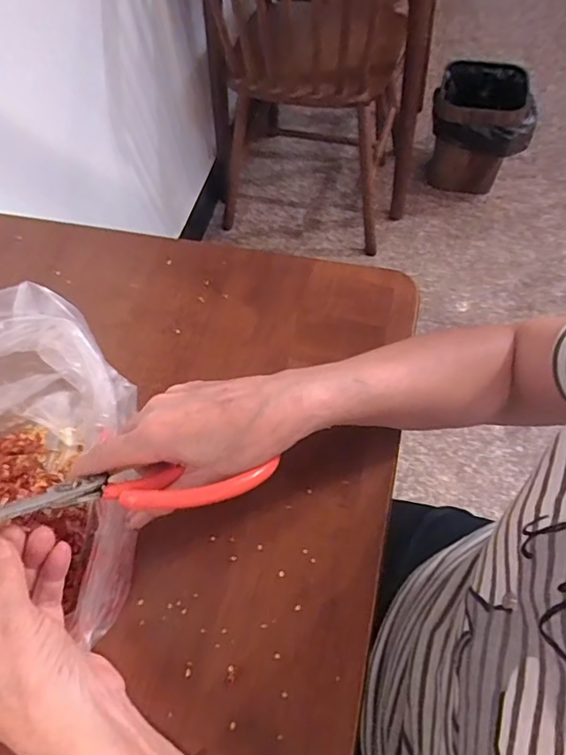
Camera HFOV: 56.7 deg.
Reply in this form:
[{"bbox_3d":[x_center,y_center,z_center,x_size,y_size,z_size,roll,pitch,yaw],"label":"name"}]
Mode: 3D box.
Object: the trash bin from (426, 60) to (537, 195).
[{"bbox_3d":[0.535,-0.676,1.436,0.256,0.299,0.256,16,63,13],"label":"trash bin"}]

